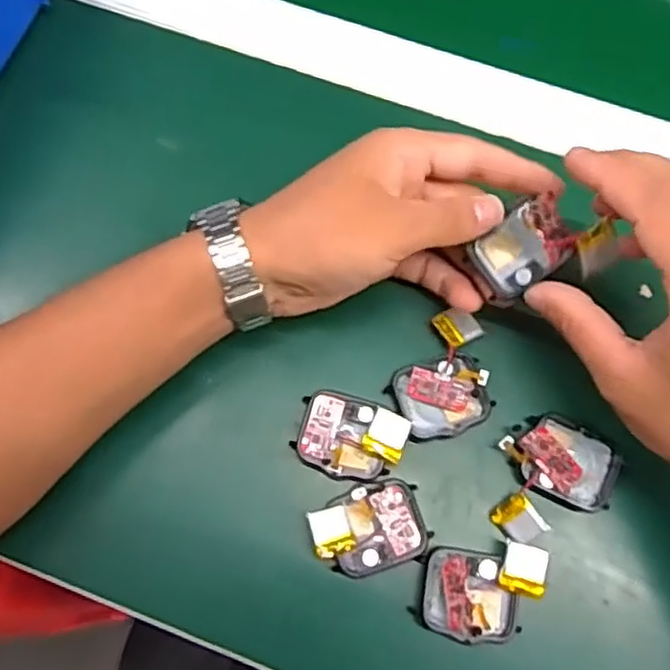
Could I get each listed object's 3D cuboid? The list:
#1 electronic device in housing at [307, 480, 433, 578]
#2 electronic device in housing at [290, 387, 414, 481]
[{"bbox_3d":[0.016,0.091,0.317,0.050,0.018,0.036,-19,76,-4],"label":"electronic device in housing"},{"bbox_3d":[0.008,0.050,0.328,0.051,0.017,0.039,18,76,5],"label":"electronic device in housing"}]

